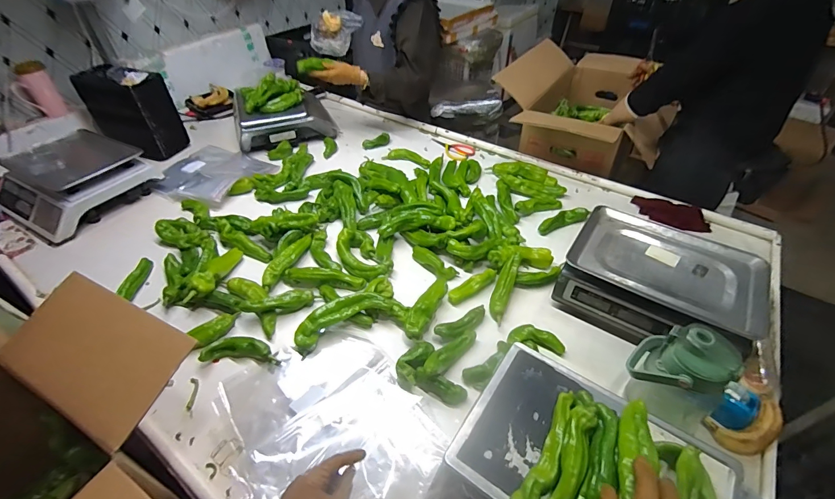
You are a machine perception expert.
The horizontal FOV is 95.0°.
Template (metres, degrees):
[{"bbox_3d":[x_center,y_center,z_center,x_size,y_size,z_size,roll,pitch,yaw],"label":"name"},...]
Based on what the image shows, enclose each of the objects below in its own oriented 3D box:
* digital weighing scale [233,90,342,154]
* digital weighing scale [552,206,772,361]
[{"bbox_3d":[-0.478,-0.483,1.391,0.317,0.120,0.317,-12,44,-13],"label":"digital weighing scale"},{"bbox_3d":[0.491,0.065,0.794,0.327,0.113,0.250,24,48,24],"label":"digital weighing scale"}]

